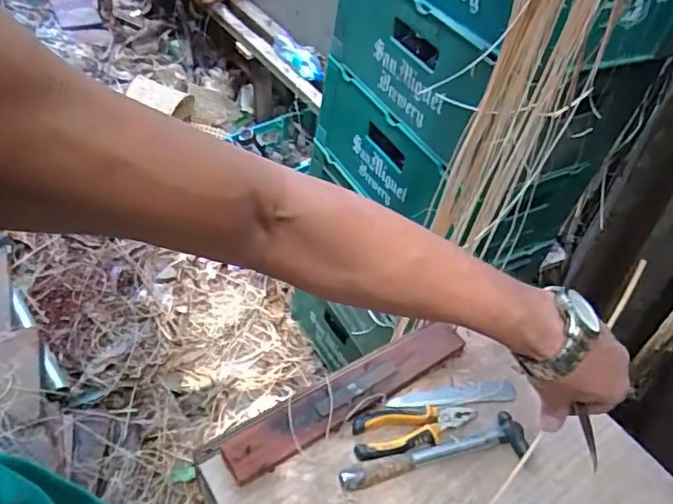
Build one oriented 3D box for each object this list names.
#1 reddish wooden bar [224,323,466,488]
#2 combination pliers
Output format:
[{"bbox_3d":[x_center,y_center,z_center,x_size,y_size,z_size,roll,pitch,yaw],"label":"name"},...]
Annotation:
[{"bbox_3d":[0.021,0.174,0.675,0.337,0.034,0.053,-24,53,-25],"label":"reddish wooden bar"},{"bbox_3d":[0.096,0.212,0.663,0.157,0.013,0.057,-10,48,-14],"label":"combination pliers"}]

